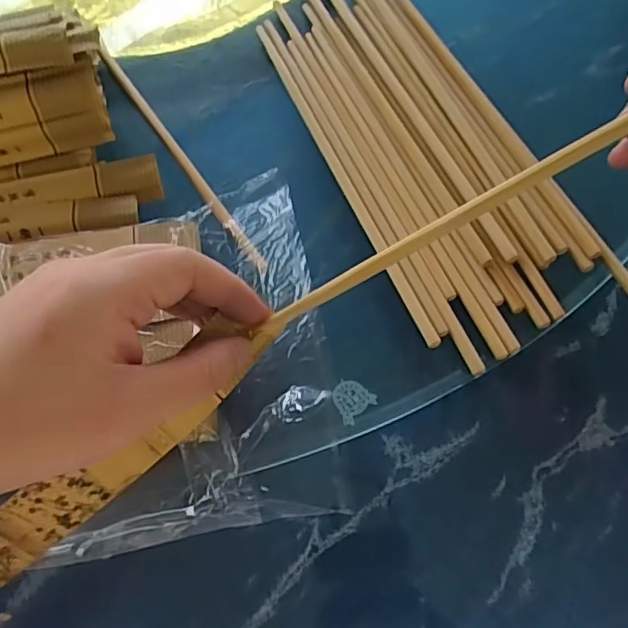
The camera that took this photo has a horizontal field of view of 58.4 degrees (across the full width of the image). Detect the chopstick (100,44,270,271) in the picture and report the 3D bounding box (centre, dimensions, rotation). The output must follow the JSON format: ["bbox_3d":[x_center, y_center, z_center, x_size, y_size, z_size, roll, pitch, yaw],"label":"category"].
[{"bbox_3d":[-0.087,-0.103,0.354,0.007,0.004,0.205,-32,70,-12],"label":"chopstick"}]

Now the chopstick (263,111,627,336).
[{"bbox_3d":[0.086,-0.054,0.225,0.245,0.006,0.008,-29,68,13],"label":"chopstick"}]

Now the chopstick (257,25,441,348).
[{"bbox_3d":[0.014,-0.093,0.347,0.009,0.004,0.258,-22,69,-8],"label":"chopstick"}]

